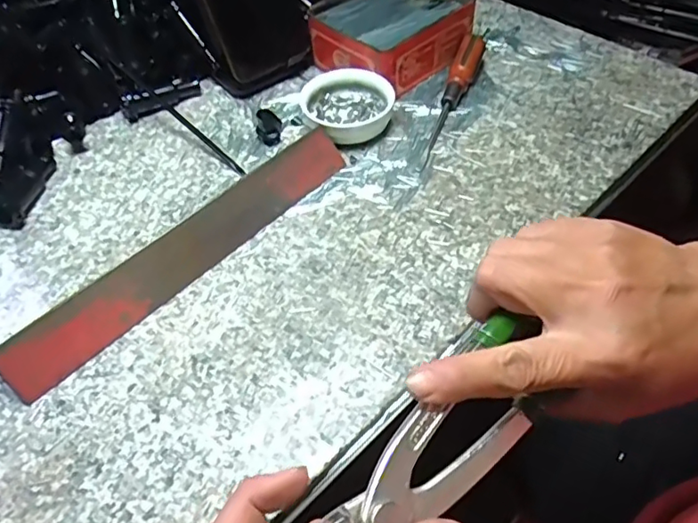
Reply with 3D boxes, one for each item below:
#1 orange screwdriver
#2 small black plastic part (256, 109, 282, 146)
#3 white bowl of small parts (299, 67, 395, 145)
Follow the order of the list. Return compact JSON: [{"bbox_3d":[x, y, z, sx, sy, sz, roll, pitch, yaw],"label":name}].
[{"bbox_3d":[0.083,-0.133,0.461,0.022,0.021,0.152,15,53,15],"label":"orange screwdriver"},{"bbox_3d":[-0.062,-0.104,0.448,0.018,0.021,0.020,-3,51,1],"label":"small black plastic part"},{"bbox_3d":[-0.001,-0.123,0.453,0.067,0.028,0.072,-1,51,2],"label":"white bowl of small parts"}]

